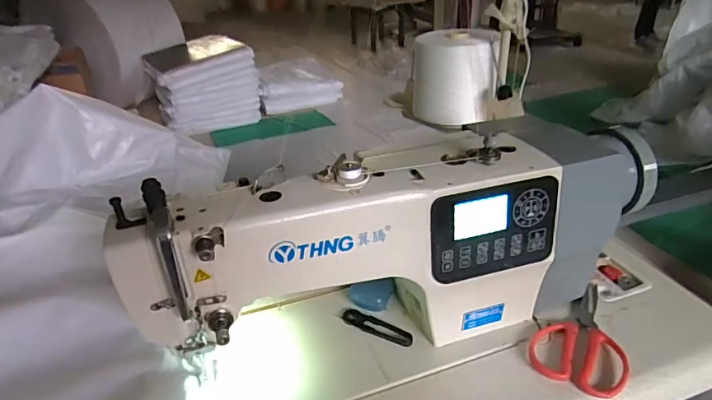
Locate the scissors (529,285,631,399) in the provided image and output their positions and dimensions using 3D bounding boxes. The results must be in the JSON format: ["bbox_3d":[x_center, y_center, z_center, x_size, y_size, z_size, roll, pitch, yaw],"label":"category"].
[{"bbox_3d":[0.281,0.161,0.583,0.102,0.012,0.176,15,36,25],"label":"scissors"}]

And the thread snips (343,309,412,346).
[{"bbox_3d":[0.026,0.163,0.601,0.101,0.009,0.022,19,37,30],"label":"thread snips"}]

